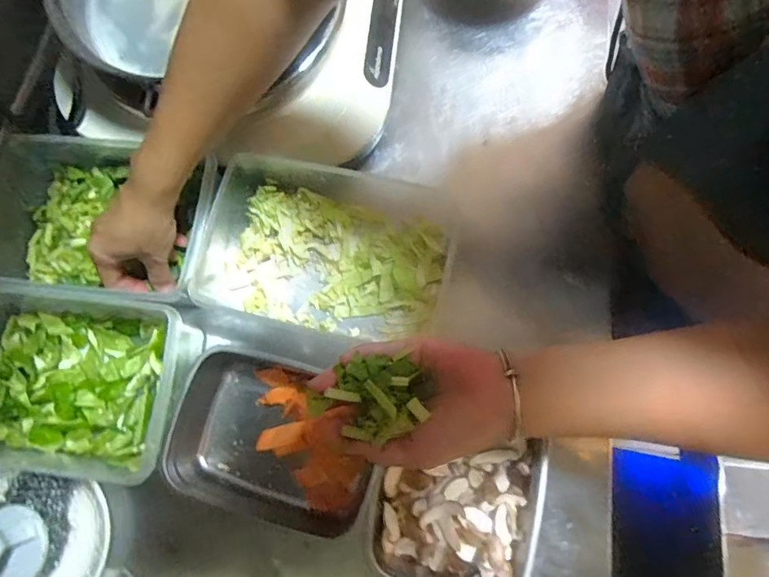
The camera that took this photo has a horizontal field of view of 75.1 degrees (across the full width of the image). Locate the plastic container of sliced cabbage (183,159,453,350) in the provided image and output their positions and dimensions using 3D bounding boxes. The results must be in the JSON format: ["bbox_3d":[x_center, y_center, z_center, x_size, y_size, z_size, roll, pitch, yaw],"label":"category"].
[{"bbox_3d":[-0.058,-0.041,0.482,0.234,0.061,0.176,6,77,3],"label":"plastic container of sliced cabbage"}]

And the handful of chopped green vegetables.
[{"bbox_3d":[-0.008,0.072,0.328,0.076,0.019,0.050,-23,78,-4],"label":"handful of chopped green vegetables"}]

